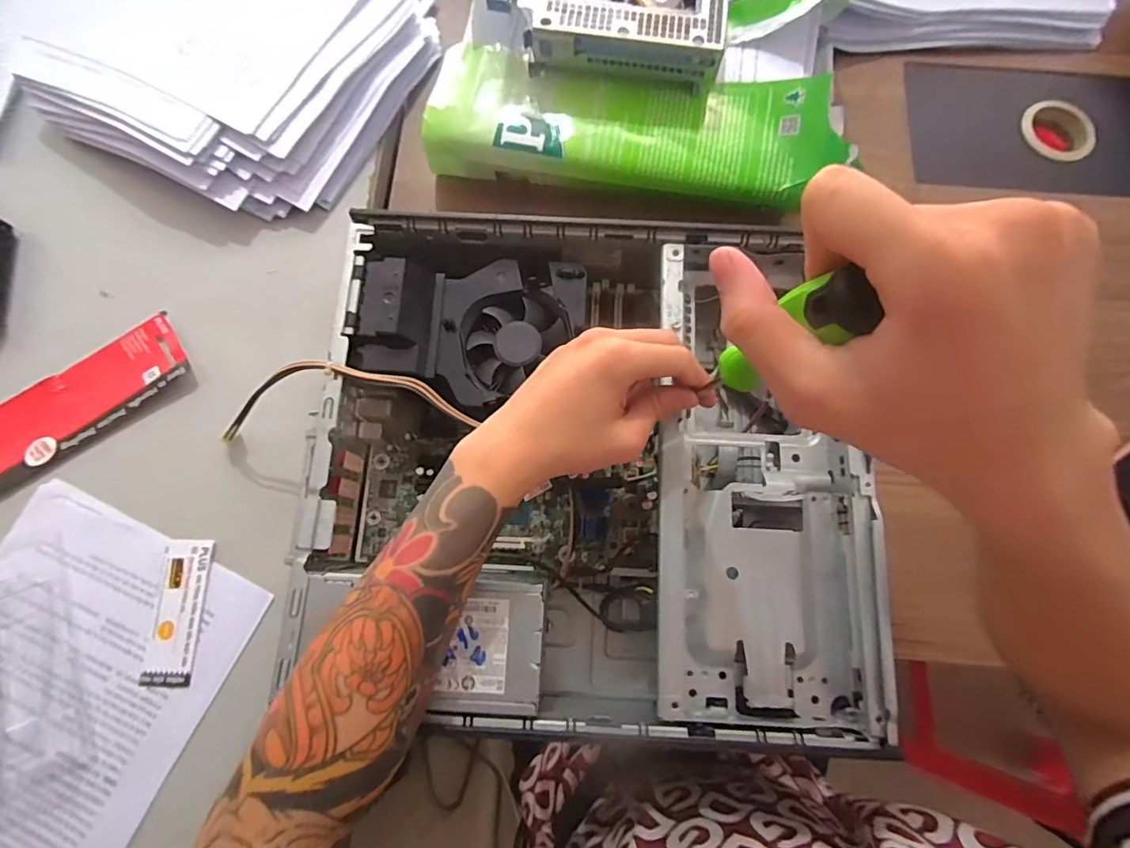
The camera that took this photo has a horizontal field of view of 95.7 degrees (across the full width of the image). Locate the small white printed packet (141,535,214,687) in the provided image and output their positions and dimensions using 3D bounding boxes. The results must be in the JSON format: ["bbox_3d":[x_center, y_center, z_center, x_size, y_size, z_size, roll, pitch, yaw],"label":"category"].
[{"bbox_3d":[-0.294,0.142,0.388,0.036,0.009,0.105,3,75,1],"label":"small white printed packet"}]

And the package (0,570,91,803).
[{"bbox_3d":[-0.399,0.188,0.377,0.079,0.015,0.149,-22,76,-5],"label":"package"}]

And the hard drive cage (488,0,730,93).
[{"bbox_3d":[0.040,-0.353,0.434,0.193,0.051,0.116,9,75,3],"label":"hard drive cage"}]

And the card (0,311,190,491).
[{"bbox_3d":[-0.406,-0.019,0.425,0.182,0.005,0.065,-36,78,-9],"label":"card"}]

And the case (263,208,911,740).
[{"bbox_3d":[0.011,0.031,0.379,0.360,0.110,0.342,-1,75,0],"label":"case"}]

